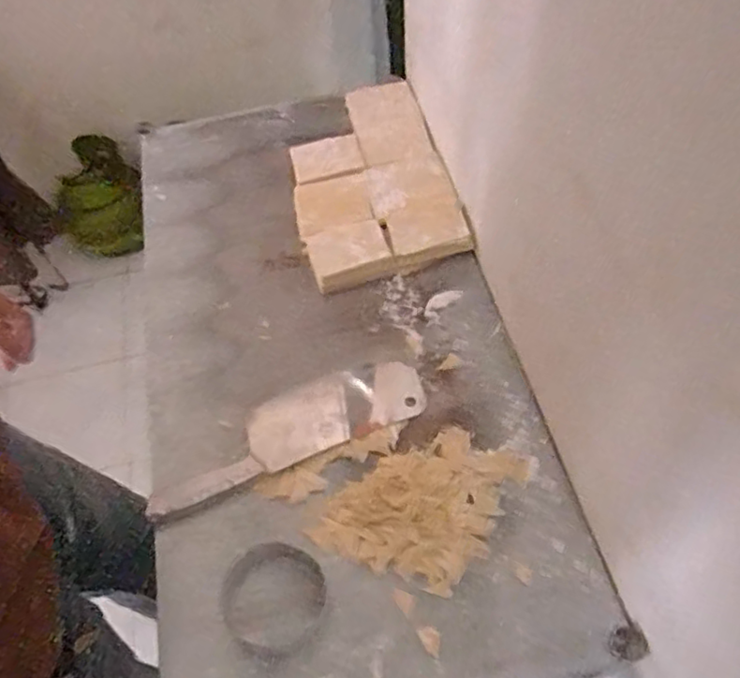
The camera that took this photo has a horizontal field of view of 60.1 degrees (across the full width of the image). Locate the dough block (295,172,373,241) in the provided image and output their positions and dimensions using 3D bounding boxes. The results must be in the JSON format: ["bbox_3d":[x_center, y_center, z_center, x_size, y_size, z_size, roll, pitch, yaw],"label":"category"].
[{"bbox_3d":[-0.046,-0.163,0.792,0.088,0.027,0.083,-9,56,-2],"label":"dough block"}]

